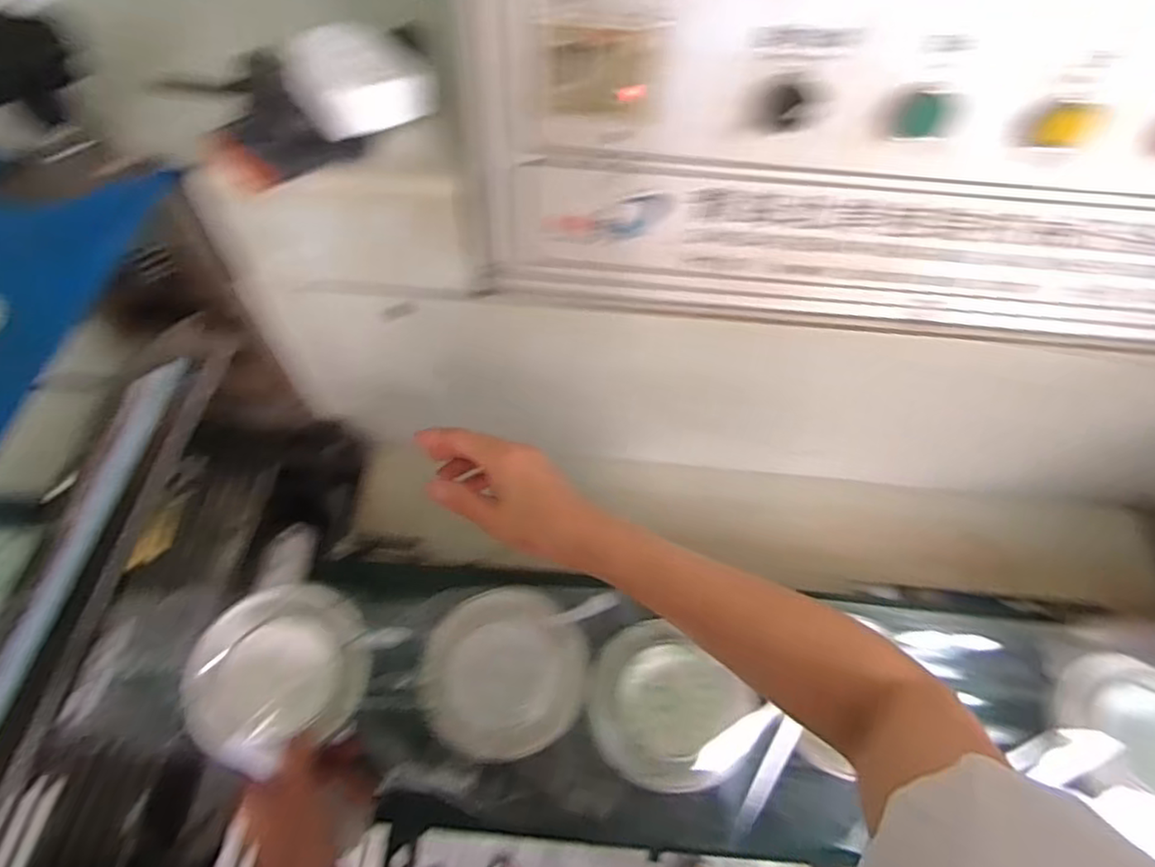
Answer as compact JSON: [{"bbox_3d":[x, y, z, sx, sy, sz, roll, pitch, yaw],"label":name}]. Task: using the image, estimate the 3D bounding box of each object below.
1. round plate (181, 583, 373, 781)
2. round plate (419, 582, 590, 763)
[{"bbox_3d":[-0.211,0.168,0.464,0.123,0.033,0.109,-24,63,-13],"label":"round plate"},{"bbox_3d":[-0.054,0.169,0.473,0.112,0.029,0.123,0,61,0],"label":"round plate"}]

